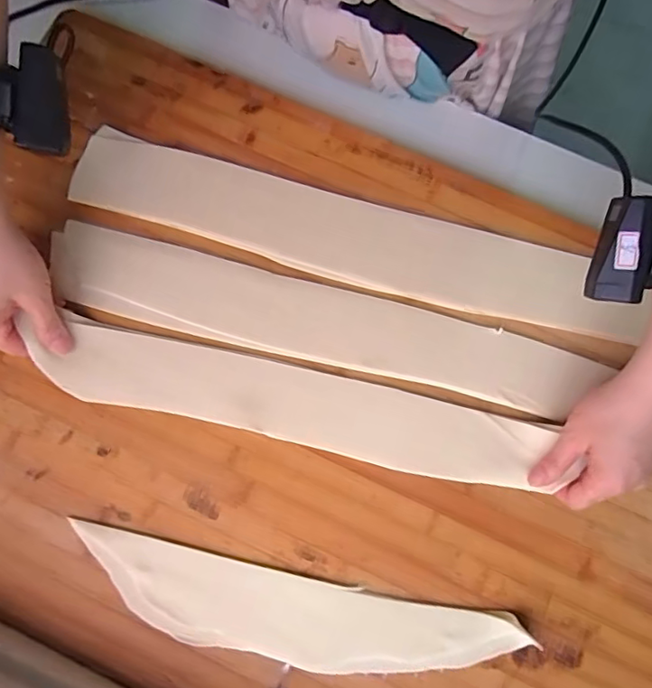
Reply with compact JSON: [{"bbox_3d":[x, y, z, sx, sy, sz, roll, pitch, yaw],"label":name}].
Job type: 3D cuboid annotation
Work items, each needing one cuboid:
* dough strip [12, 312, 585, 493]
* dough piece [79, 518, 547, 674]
[{"bbox_3d":[-0.033,0.045,0.449,0.400,0.021,0.063,11,75,4],"label":"dough strip"},{"bbox_3d":[-0.028,0.208,0.421,0.337,0.013,0.066,11,78,2],"label":"dough piece"}]

